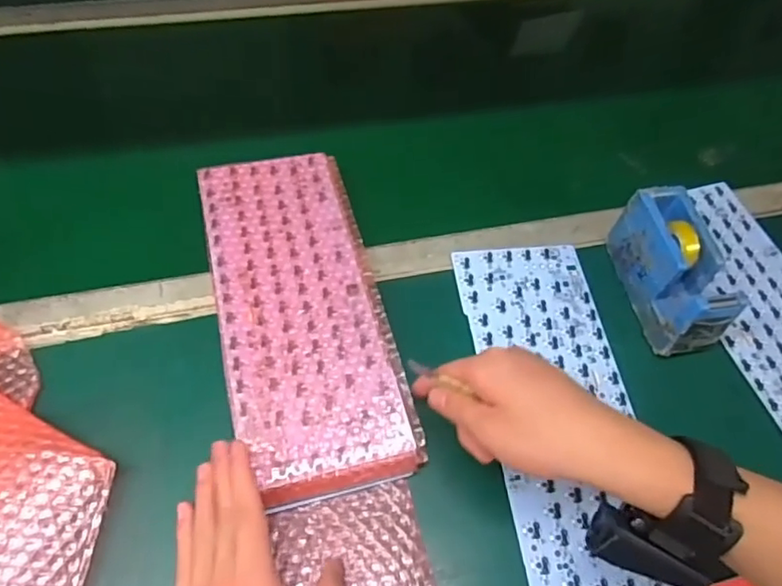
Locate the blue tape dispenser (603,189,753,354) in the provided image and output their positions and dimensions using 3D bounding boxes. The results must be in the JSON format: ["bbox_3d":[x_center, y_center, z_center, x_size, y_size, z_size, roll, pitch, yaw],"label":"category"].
[{"bbox_3d":[0.249,-0.020,0.520,0.053,0.078,0.134,-8,59,-9],"label":"blue tape dispenser"}]

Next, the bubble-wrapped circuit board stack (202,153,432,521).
[{"bbox_3d":[-0.078,0.008,0.498,0.130,0.024,0.317,-12,60,-12],"label":"bubble-wrapped circuit board stack"}]

